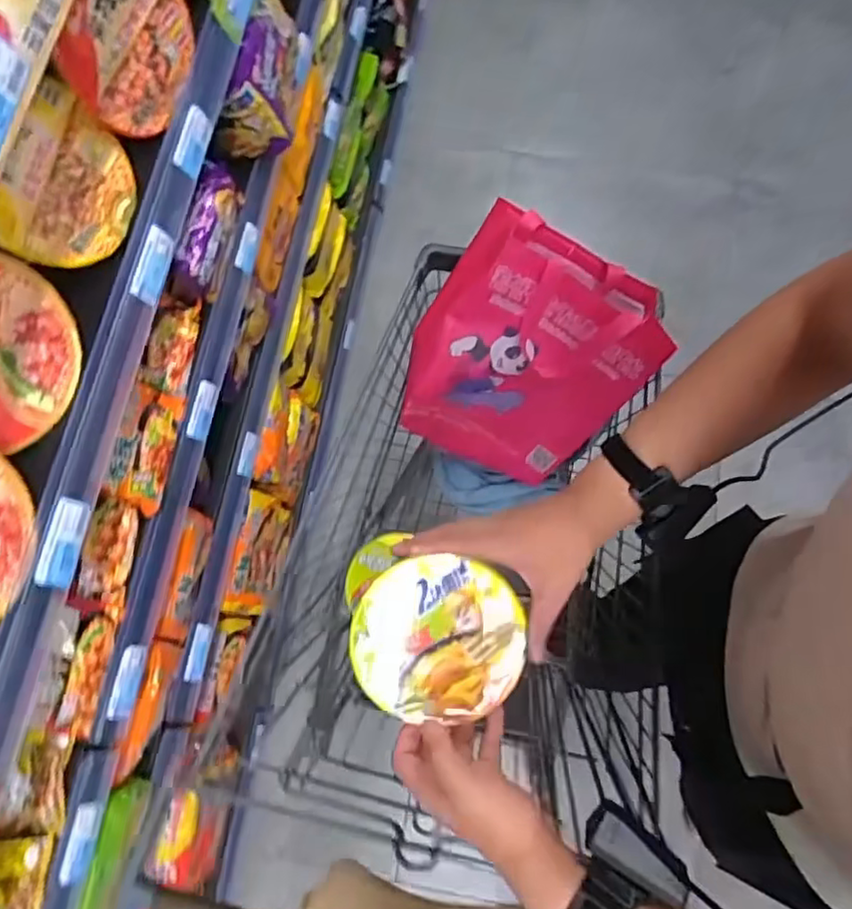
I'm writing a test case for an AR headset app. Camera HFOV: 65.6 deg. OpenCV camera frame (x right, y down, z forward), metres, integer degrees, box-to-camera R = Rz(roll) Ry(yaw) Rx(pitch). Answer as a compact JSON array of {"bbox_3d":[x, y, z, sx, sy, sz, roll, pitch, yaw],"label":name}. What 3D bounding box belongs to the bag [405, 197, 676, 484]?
[{"bbox_3d":[0.129,-0.128,0.926,0.278,0.329,0.119,29,39,-9],"label":"bag"}]

